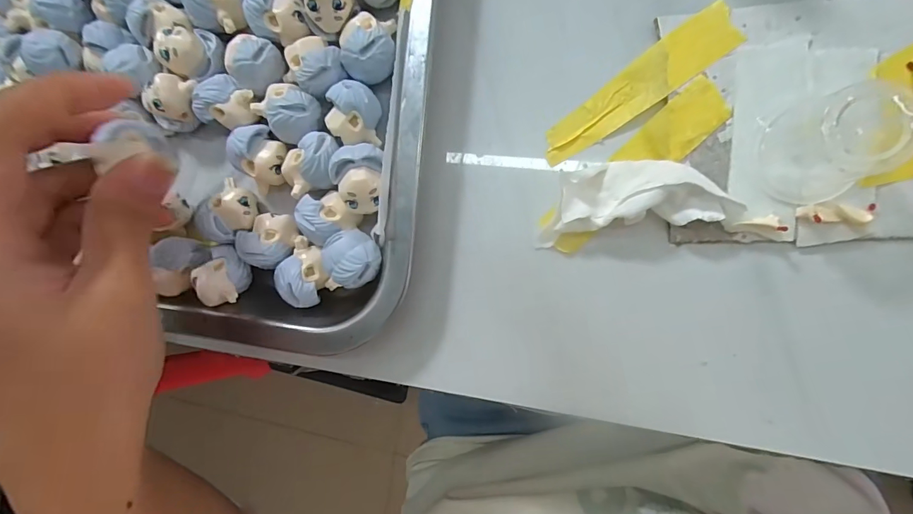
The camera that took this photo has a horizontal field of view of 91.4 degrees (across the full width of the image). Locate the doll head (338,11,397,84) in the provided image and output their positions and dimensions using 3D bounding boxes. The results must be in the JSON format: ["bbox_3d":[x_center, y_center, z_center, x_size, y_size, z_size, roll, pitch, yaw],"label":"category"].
[{"bbox_3d":[-0.037,-0.087,0.185,0.022,0.016,0.030,-3,90,11],"label":"doll head"}]

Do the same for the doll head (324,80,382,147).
[{"bbox_3d":[-0.042,-0.060,0.185,0.019,0.014,0.023,5,91,10],"label":"doll head"}]

